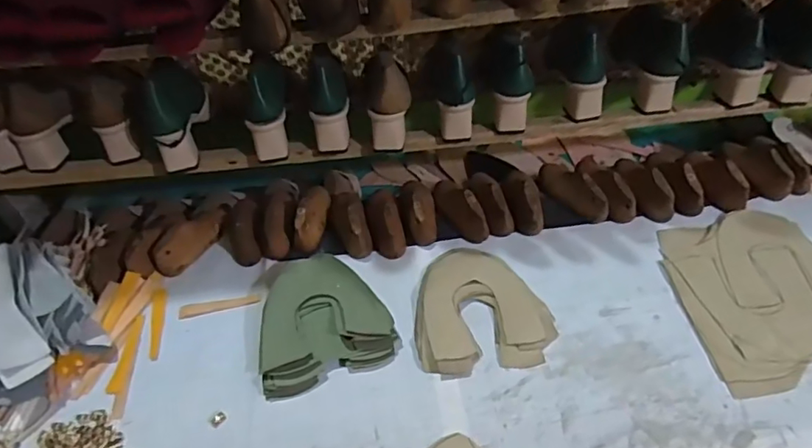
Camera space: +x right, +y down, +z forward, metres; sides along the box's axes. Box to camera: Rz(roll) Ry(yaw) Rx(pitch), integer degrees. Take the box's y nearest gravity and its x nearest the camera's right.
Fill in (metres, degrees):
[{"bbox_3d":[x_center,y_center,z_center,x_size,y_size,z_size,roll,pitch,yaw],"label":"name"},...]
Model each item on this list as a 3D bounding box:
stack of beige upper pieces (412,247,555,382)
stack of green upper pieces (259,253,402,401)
[{"bbox_3d":[0.096,0.108,0.720,0.170,0.021,0.181,-9,45,-2],"label":"stack of beige upper pieces"},{"bbox_3d":[-0.116,0.119,0.717,0.172,0.037,0.186,-18,46,-11],"label":"stack of green upper pieces"}]

